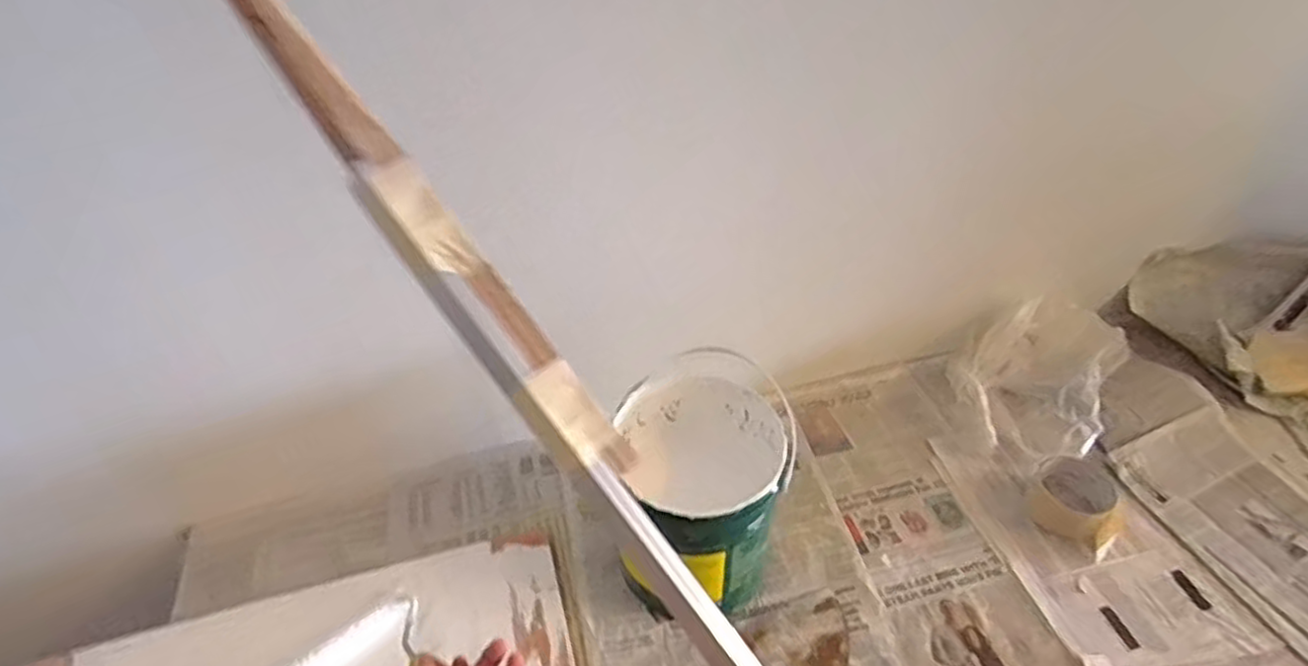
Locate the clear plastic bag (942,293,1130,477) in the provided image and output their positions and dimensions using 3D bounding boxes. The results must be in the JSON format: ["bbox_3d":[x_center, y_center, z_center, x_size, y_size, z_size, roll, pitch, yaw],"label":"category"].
[{"bbox_3d":[0.492,0.055,0.900,0.181,0.102,0.221,29,50,28],"label":"clear plastic bag"}]

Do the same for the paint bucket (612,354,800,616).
[{"bbox_3d":[0.045,0.172,0.725,0.167,0.196,0.181,0,43,0],"label":"paint bucket"}]

